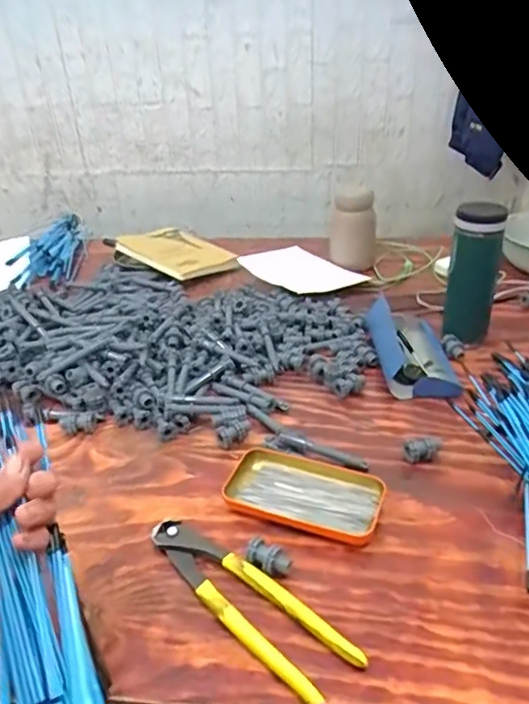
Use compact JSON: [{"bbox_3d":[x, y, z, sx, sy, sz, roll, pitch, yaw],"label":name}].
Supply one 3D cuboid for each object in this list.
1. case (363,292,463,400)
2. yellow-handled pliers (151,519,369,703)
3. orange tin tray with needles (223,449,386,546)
[{"bbox_3d":[0.193,-0.013,0.733,0.091,0.038,0.189,-3,32,0],"label":"case"},{"bbox_3d":[-0.017,0.195,0.448,0.200,0.017,0.055,25,41,37],"label":"yellow-handled pliers"},{"bbox_3d":[0.039,0.134,0.538,0.144,0.015,0.084,10,34,20],"label":"orange tin tray with needles"}]

